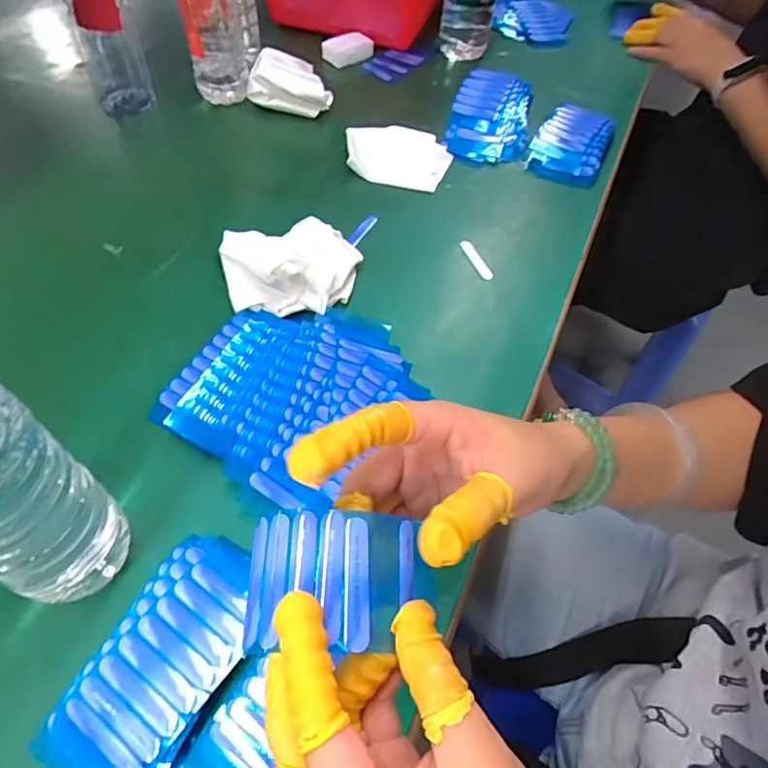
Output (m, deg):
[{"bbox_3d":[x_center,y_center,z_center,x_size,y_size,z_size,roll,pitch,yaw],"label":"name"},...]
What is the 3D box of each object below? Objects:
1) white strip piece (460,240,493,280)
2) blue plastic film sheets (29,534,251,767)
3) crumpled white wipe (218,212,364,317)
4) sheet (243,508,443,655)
[{"bbox_3d":[0.083,-0.113,0.489,0.010,0.006,0.049,-16,57,-15],"label":"white strip piece"},{"bbox_3d":[-0.111,0.142,0.282,0.065,0.028,0.124,22,56,11],"label":"blue plastic film sheets"},{"bbox_3d":[-0.077,-0.101,0.446,0.116,0.041,0.100,-3,55,-6],"label":"crumpled white wipe"},{"bbox_3d":[-0.017,0.081,0.223,0.078,0.022,0.051,1,55,-4],"label":"sheet"}]

